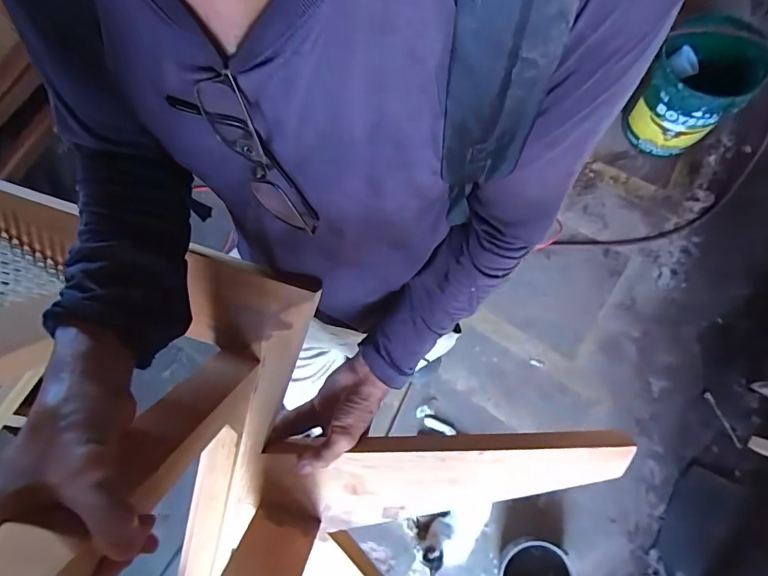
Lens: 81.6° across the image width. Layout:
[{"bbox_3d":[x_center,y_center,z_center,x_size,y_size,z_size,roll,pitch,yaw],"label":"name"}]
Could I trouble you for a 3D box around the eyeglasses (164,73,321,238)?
[{"bbox_3d":[-0.089,-0.084,0.304,0.028,0.136,0.051,-43,57,-10],"label":"eyeglasses"}]

